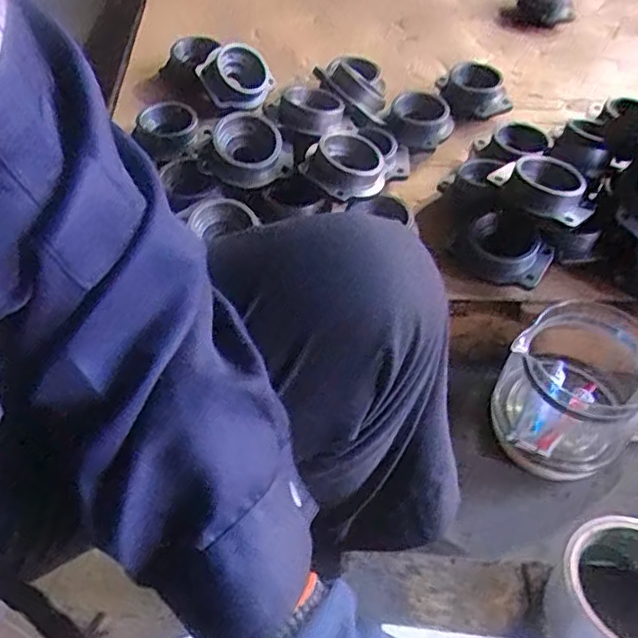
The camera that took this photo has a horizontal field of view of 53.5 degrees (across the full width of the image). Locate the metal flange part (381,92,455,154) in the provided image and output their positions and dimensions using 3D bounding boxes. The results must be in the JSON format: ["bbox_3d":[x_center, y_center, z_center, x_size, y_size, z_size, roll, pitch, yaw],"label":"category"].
[{"bbox_3d":[0.154,-0.300,0.973,0.100,0.050,0.106,1,51,-1],"label":"metal flange part"}]

